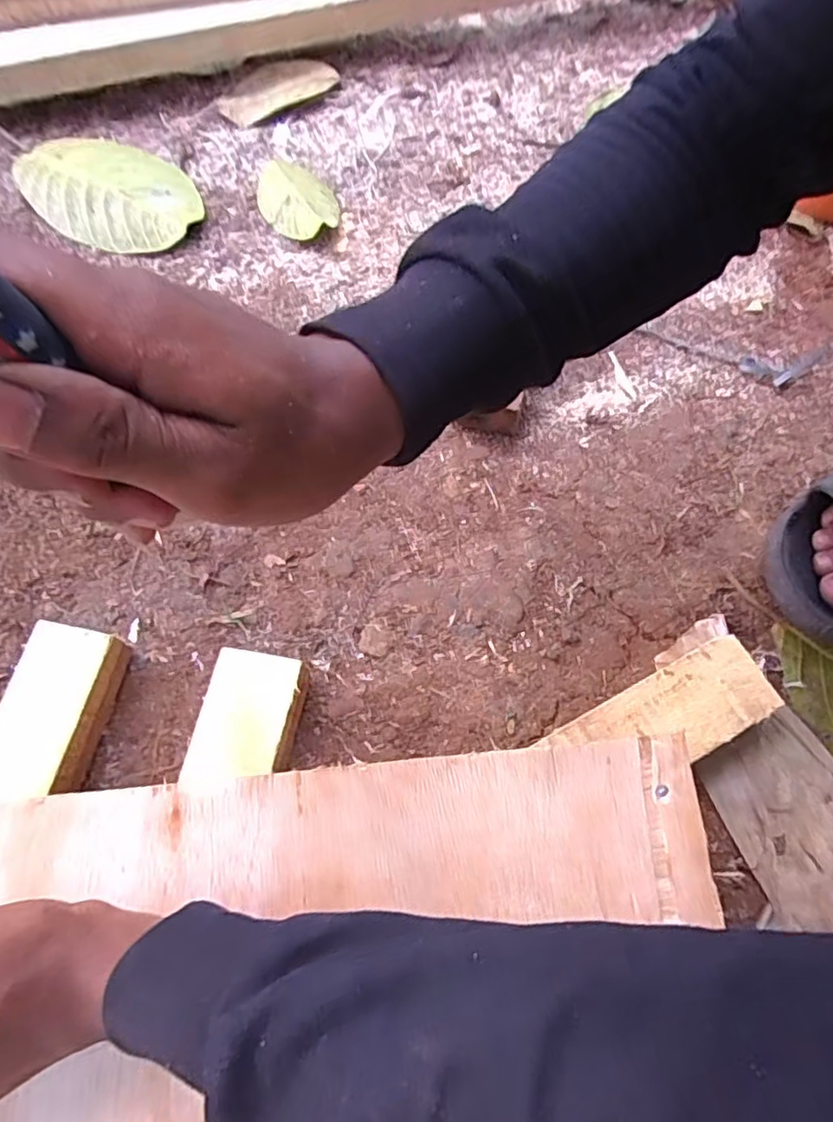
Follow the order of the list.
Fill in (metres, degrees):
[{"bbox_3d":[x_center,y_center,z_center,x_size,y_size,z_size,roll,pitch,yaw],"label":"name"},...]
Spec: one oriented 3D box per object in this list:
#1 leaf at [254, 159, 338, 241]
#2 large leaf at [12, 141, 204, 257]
[{"bbox_3d":[-0.123,-0.371,0.627,0.073,0.020,0.131,-18,69,-5],"label":"leaf"},{"bbox_3d":[-0.319,-0.388,0.646,0.215,0.016,0.133,33,73,14],"label":"large leaf"}]

